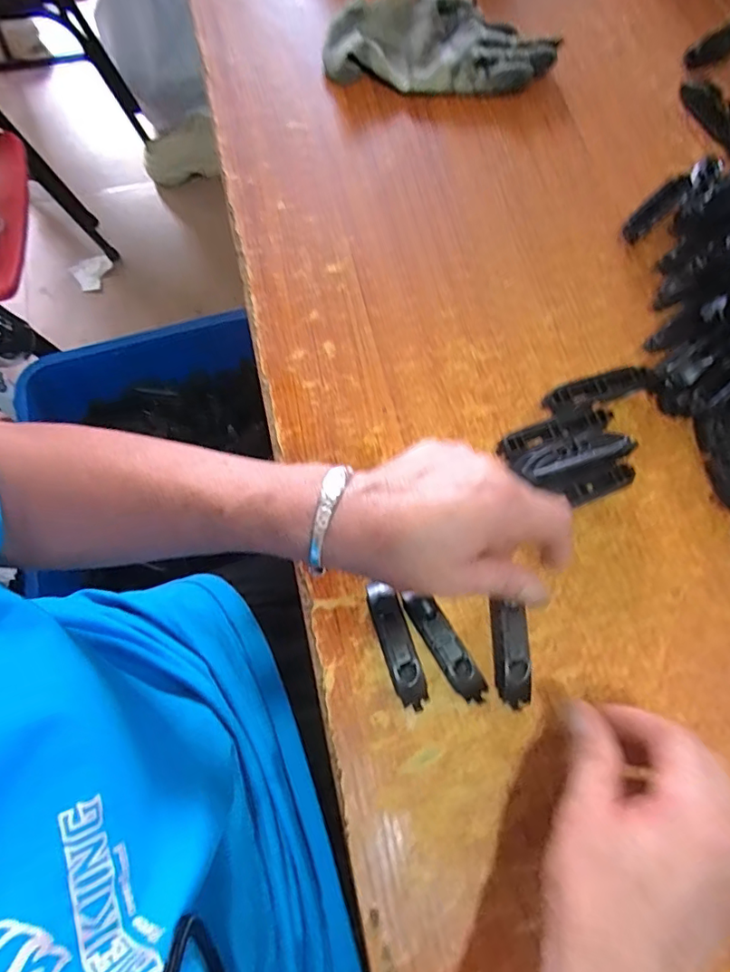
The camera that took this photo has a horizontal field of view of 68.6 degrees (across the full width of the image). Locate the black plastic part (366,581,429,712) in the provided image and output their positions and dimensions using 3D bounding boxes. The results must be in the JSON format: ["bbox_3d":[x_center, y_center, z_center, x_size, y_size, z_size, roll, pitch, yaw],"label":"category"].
[{"bbox_3d":[0.019,0.095,0.321,0.018,0.017,0.074,-18,71,-6],"label":"black plastic part"}]

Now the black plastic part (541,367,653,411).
[{"bbox_3d":[0.164,-0.066,0.379,0.076,0.019,0.019,-15,71,-5],"label":"black plastic part"}]

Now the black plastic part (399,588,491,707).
[{"bbox_3d":[0.047,0.095,0.320,0.017,0.020,0.073,-31,73,-10],"label":"black plastic part"}]

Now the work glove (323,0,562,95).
[{"bbox_3d":[0.069,-0.403,0.487,0.201,0.027,0.104,3,70,1],"label":"work glove"}]

